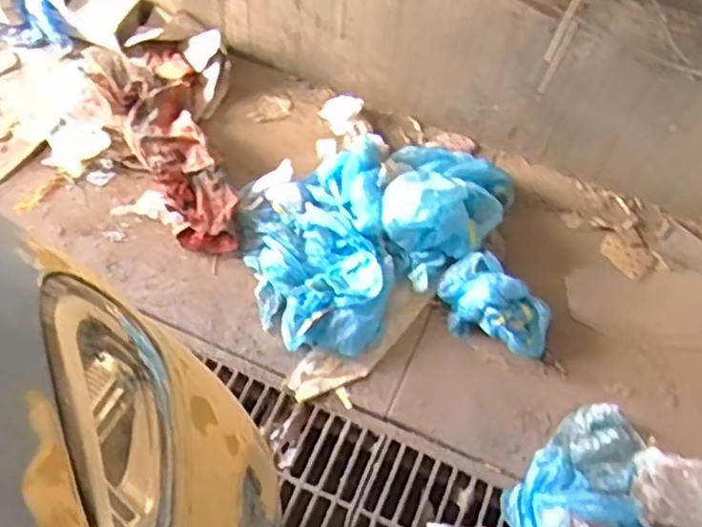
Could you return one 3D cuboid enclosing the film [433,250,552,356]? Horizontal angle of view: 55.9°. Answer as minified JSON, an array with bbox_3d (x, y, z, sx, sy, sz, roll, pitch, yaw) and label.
[{"bbox_3d":[0.350,0.105,1.594,0.292,0.143,0.152,33,63,15],"label":"film"}]

